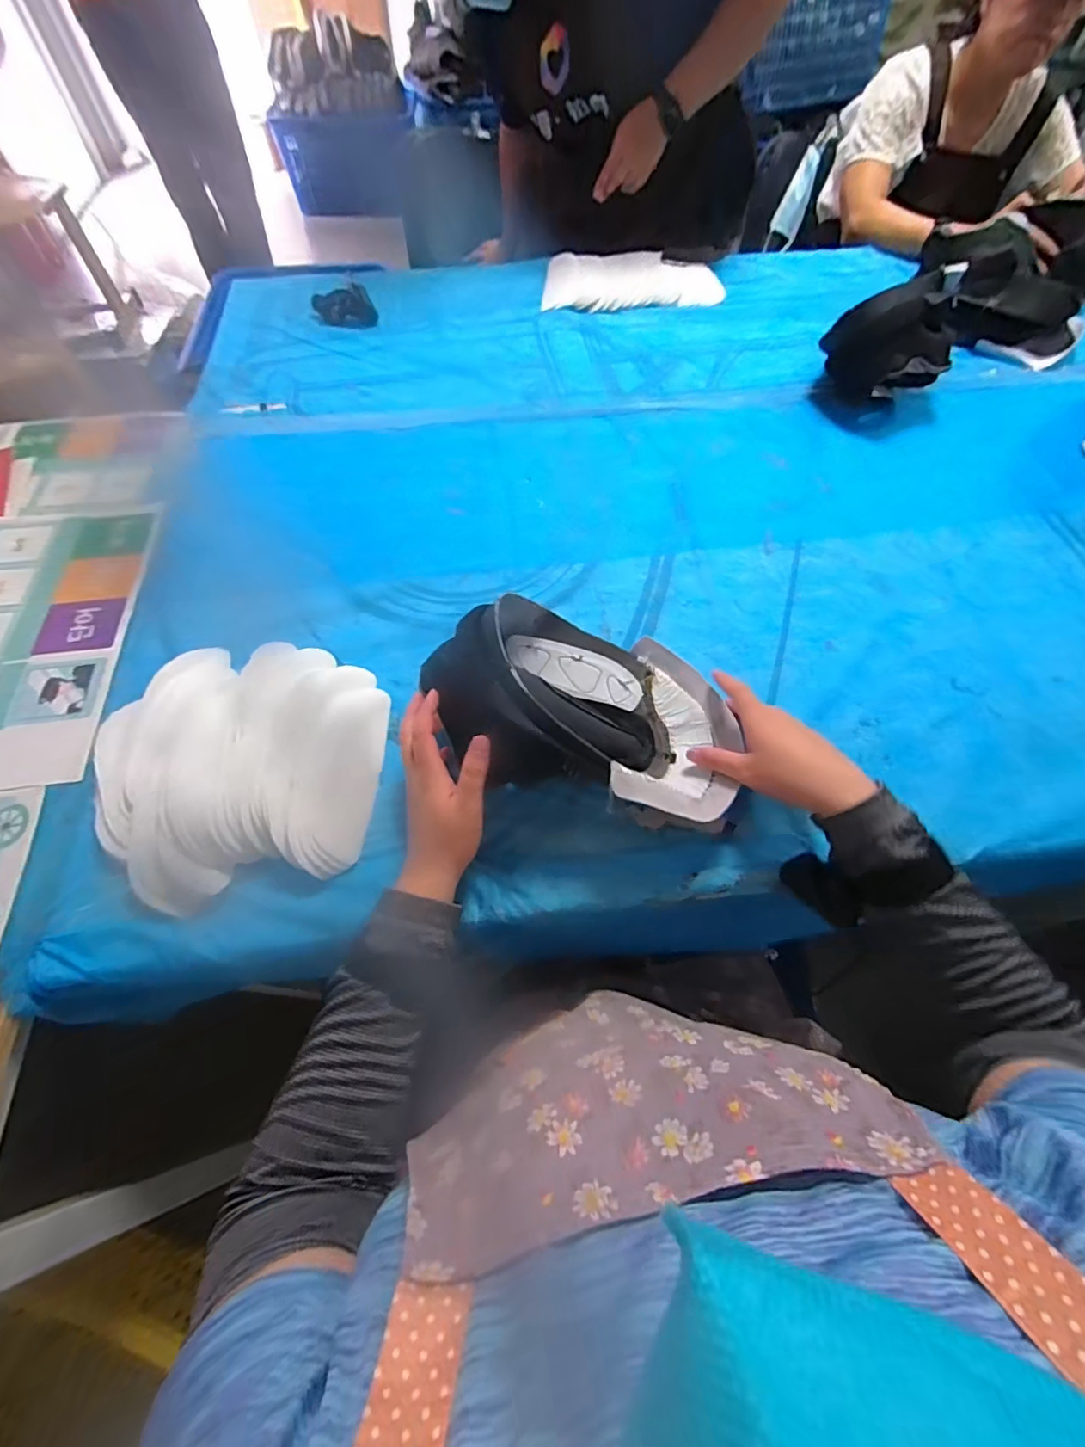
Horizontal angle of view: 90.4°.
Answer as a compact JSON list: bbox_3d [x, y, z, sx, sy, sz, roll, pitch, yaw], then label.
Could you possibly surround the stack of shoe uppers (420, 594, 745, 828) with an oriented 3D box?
[{"bbox_3d":[0.039,-0.027,0.485,0.288,0.116,0.185,12,62,7],"label":"stack of shoe uppers"}]

